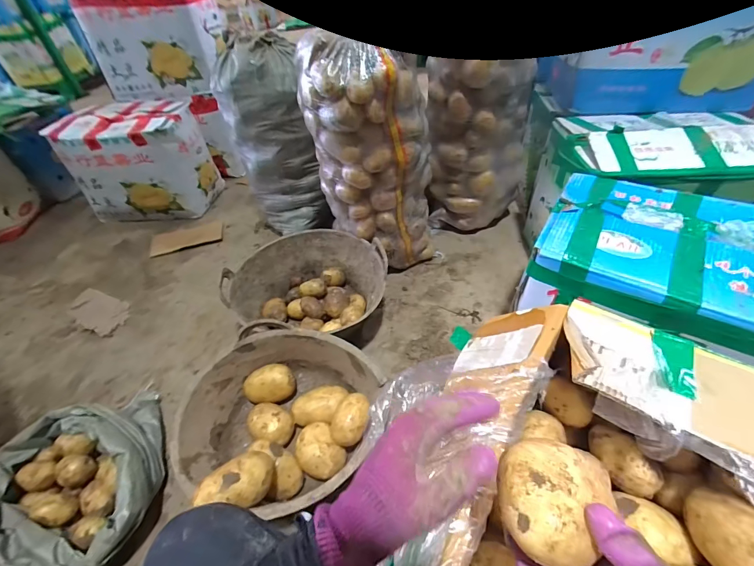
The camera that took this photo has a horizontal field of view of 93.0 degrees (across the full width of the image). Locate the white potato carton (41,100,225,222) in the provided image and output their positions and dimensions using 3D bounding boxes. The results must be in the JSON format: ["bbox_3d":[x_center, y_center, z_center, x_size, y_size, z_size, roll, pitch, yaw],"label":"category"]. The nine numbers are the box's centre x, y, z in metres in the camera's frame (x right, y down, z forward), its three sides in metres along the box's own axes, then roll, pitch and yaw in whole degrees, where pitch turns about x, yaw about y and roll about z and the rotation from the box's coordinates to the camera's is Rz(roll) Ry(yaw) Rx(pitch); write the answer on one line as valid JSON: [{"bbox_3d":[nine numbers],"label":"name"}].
[{"bbox_3d":[-0.929,-0.500,1.462,0.464,0.364,0.353,4,46,11],"label":"white potato carton"}]

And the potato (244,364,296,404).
[{"bbox_3d":[-0.235,0.223,0.786,0.102,0.058,0.066,-27,48,-18],"label":"potato"}]

